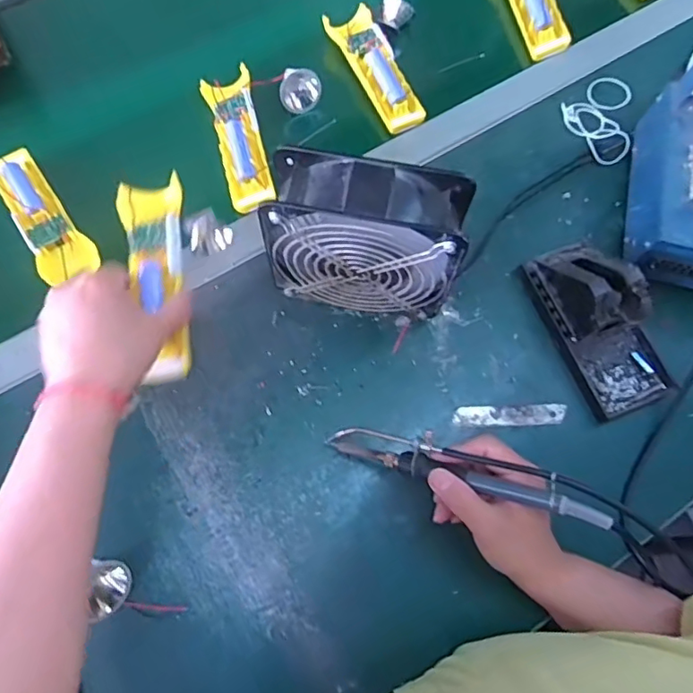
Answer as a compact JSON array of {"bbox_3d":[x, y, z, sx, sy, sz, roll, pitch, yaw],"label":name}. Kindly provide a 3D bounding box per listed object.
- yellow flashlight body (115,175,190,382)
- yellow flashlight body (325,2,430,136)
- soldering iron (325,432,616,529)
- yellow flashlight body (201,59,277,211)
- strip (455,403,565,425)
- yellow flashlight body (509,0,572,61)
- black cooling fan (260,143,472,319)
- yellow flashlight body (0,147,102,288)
[{"bbox_3d":[-0.145,-0.055,0.421,0.048,0.024,0.164,-12,78,-5],"label":"yellow flashlight body"},{"bbox_3d":[0.032,-0.300,0.581,0.049,0.022,0.157,-24,75,-9],"label":"yellow flashlight body"},{"bbox_3d":[0.082,0.091,0.402,0.212,0.019,0.026,10,72,24],"label":"soldering iron"},{"bbox_3d":[-0.109,-0.210,0.541,0.046,0.021,0.159,-13,74,-6],"label":"yellow flashlight body"},{"bbox_3d":[0.144,0.060,0.476,0.098,0.004,0.018,-2,73,-2],"label":"strip"},{"bbox_3d":[0.211,-0.400,0.619,0.047,0.032,0.155,-12,74,-5],"label":"yellow flashlight body"},{"bbox_3d":[0.015,-0.082,0.440,0.152,0.148,0.061,10,72,0],"label":"black cooling fan"},{"bbox_3d":[-0.290,-0.126,0.509,0.049,0.018,0.150,-34,77,-11],"label":"yellow flashlight body"}]

